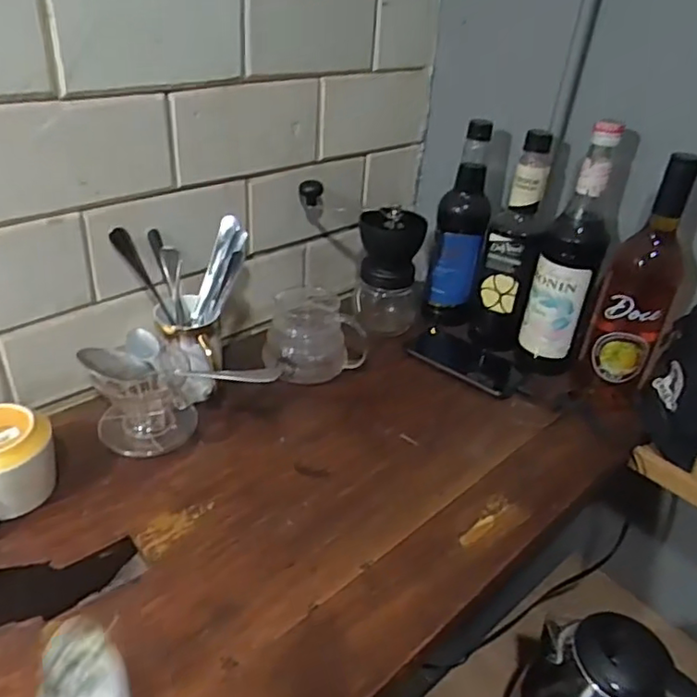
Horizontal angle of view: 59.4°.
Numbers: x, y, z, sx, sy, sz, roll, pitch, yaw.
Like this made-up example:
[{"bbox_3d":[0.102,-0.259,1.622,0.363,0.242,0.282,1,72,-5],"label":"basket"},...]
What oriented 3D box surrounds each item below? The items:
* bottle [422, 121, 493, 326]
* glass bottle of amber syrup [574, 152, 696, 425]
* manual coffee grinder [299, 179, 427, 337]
[{"bbox_3d":[0.152,-0.153,0.811,0.060,0.267,0.065,3,34,-5],"label":"bottle"},{"bbox_3d":[0.319,-0.055,0.670,0.083,0.282,0.069,20,36,20],"label":"glass bottle of amber syrup"},{"bbox_3d":[0.018,-0.113,0.829,0.159,0.195,0.076,14,35,12],"label":"manual coffee grinder"}]

